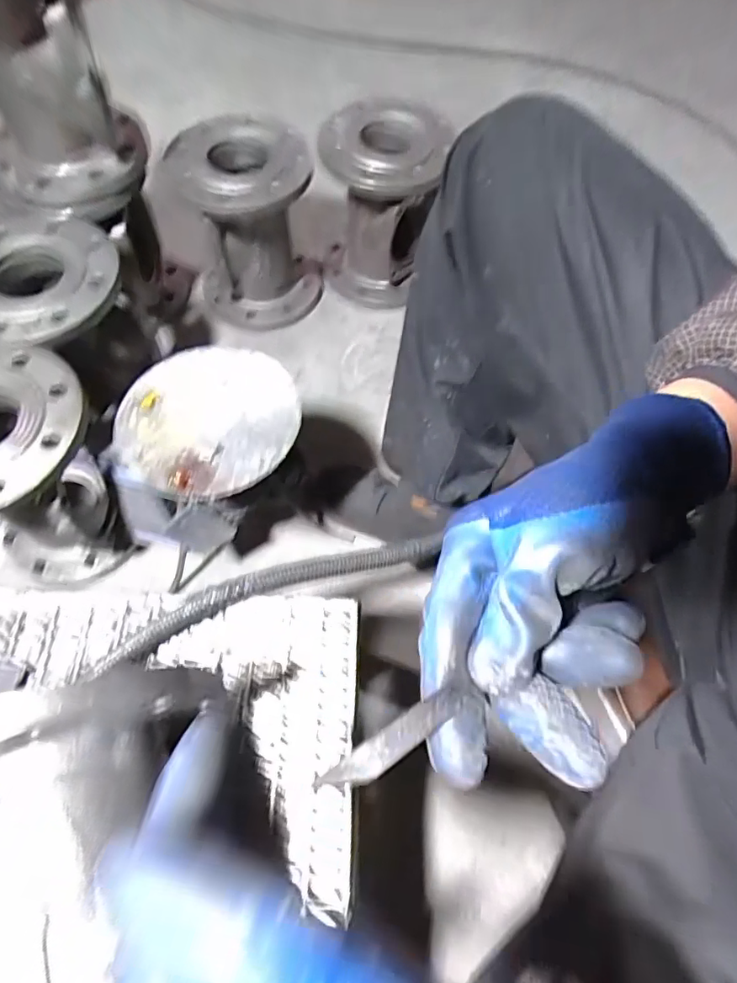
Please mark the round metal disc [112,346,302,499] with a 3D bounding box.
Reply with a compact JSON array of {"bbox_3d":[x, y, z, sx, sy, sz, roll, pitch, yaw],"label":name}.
[{"bbox_3d":[-0.152,-0.071,0.506,0.163,0.013,0.168,1,63,-1],"label":"round metal disc"}]

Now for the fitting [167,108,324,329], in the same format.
[{"bbox_3d":[-0.175,-0.391,0.811,0.192,0.235,0.175,-13,64,-8],"label":"fitting"}]

